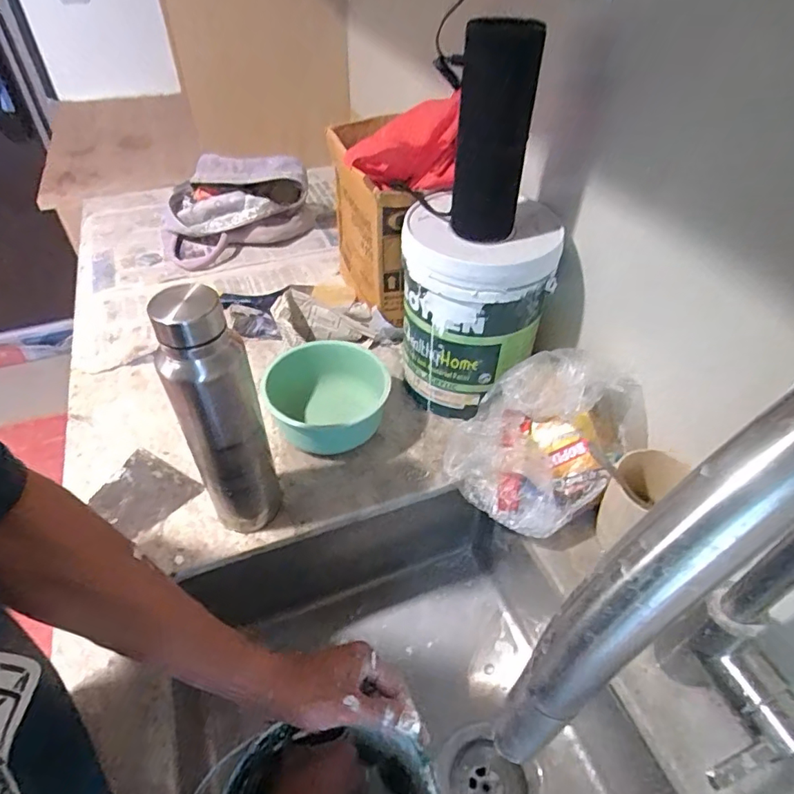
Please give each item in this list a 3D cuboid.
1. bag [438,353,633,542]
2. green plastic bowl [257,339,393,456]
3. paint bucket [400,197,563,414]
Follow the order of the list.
[{"bbox_3d":[0.154,0.041,0.557,0.155,0.145,0.160,32,52,26],"label":"bag"},{"bbox_3d":[-0.095,0.004,0.646,0.142,0.074,0.139,1,45,-1],"label":"green plastic bowl"},{"bbox_3d":[0.089,-0.110,0.649,0.168,0.220,0.166,8,45,6],"label":"paint bucket"}]

